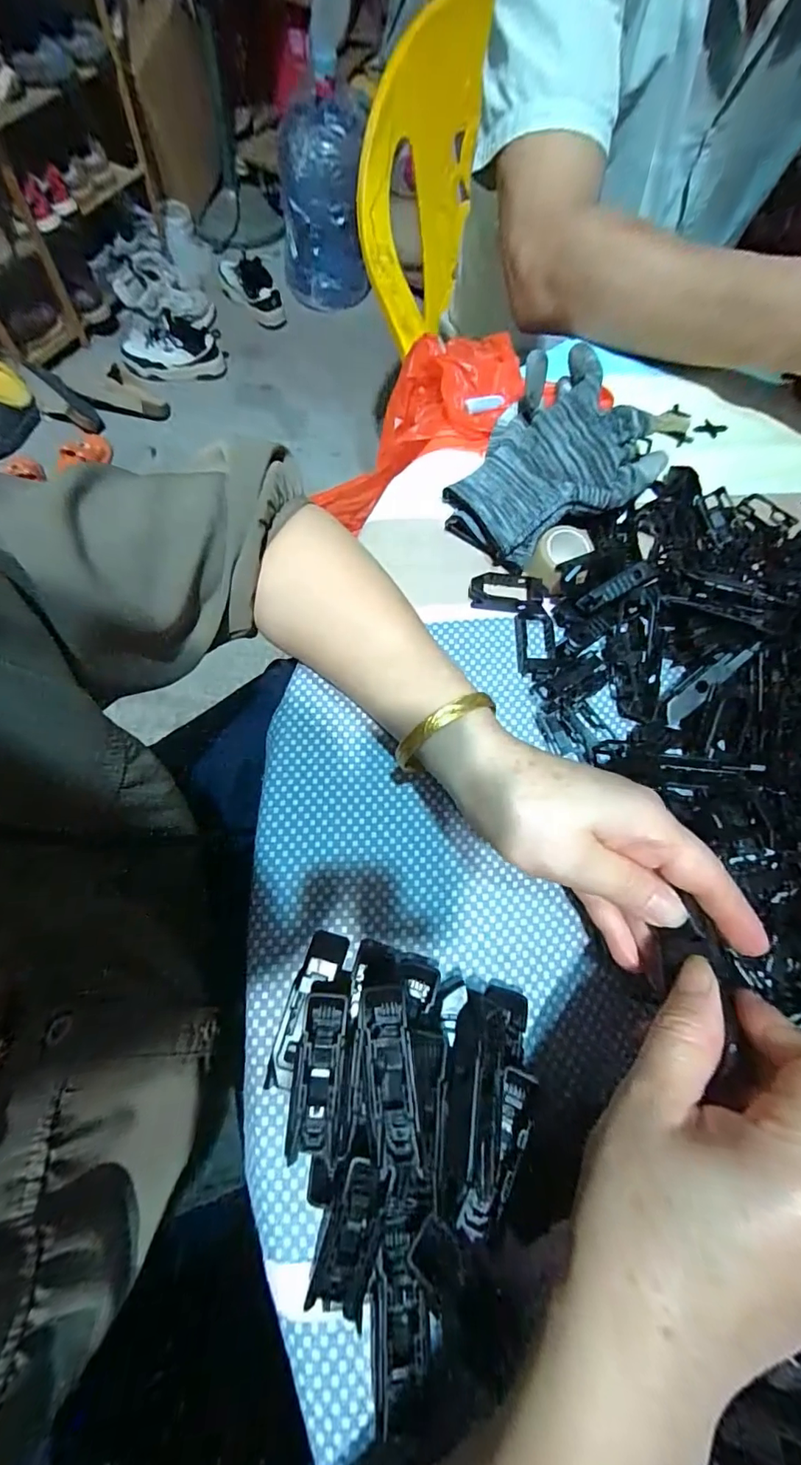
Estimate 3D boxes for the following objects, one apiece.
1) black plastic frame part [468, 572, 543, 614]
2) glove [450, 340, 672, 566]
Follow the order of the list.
[{"bbox_3d":[0.069,-0.093,0.322,0.047,0.007,0.026,10,69,-1],"label":"black plastic frame part"},{"bbox_3d":[0.102,-0.183,0.333,0.115,0.050,0.142,42,72,11],"label":"glove"}]

